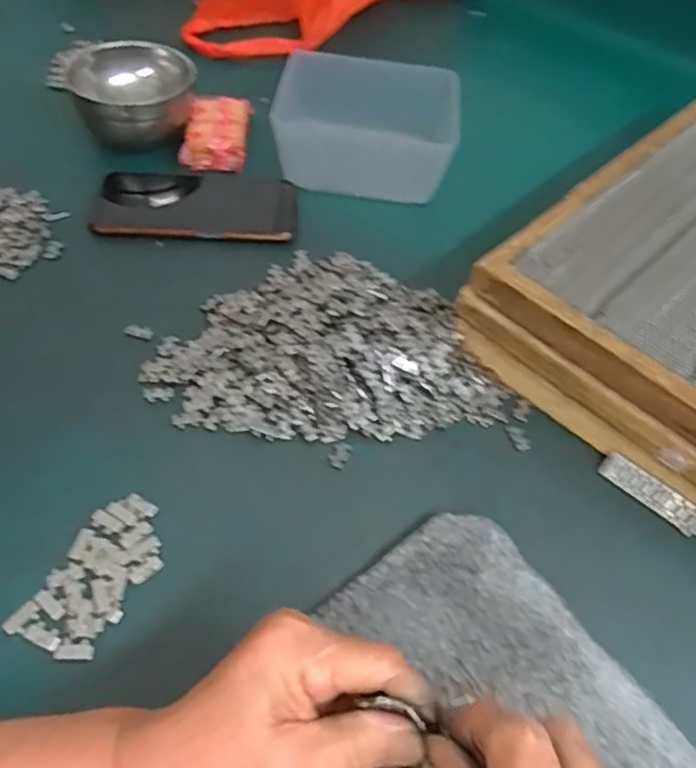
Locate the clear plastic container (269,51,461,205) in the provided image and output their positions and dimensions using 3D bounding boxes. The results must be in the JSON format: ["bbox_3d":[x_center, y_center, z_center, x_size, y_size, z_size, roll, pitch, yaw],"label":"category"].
[{"bbox_3d":[0.020,-0.231,0.577,0.159,0.062,0.118,8,51,0],"label":"clear plastic container"}]

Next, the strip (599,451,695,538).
[{"bbox_3d":[0.188,0.068,0.400,0.064,0.004,0.018,38,94,24],"label":"strip"}]

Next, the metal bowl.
[{"bbox_3d":[-0.193,-0.257,0.578,0.099,0.060,0.103,3,51,-4],"label":"metal bowl"}]

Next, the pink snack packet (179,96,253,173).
[{"bbox_3d":[-0.119,-0.233,0.587,0.053,0.030,0.078,4,51,-3],"label":"pink snack packet"}]

